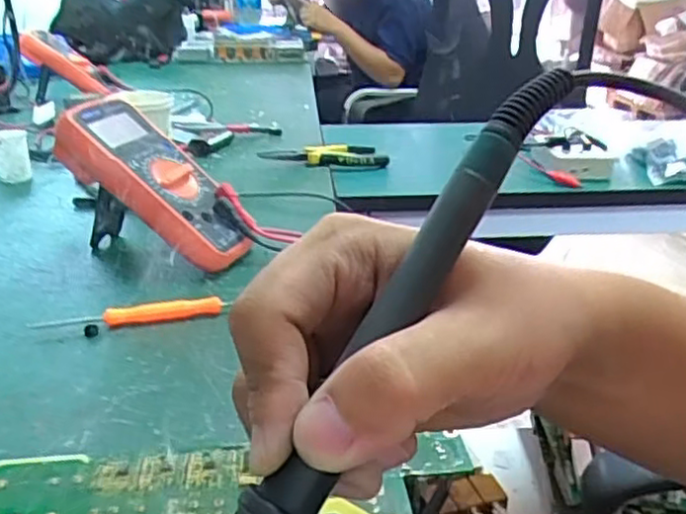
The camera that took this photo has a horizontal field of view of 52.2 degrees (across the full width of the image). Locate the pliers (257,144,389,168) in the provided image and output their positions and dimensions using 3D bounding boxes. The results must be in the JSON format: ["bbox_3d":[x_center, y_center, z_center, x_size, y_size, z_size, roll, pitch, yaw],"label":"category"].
[{"bbox_3d":[-0.023,-0.123,0.848,0.153,0.018,0.049,-1,23,-2],"label":"pliers"}]

